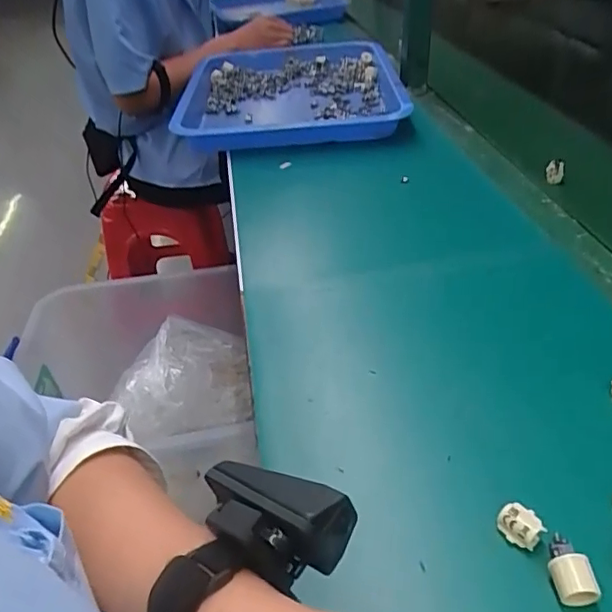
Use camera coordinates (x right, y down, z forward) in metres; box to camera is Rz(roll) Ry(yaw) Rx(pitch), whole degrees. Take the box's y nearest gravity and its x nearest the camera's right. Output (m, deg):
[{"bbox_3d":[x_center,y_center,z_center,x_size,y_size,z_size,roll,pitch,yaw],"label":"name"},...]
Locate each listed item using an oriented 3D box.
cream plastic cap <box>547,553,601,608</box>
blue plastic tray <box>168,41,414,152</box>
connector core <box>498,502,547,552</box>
[{"bbox_3d":[0.136,0.140,0.287,0.019,0.017,0.021,-3,39,-2],"label":"cream plastic cap"},{"bbox_3d":[-0.020,-0.374,0.961,0.340,0.055,0.476,0,39,2],"label":"blue plastic tray"},{"bbox_3d":[0.120,0.123,0.317,0.023,0.013,0.016,28,48,32],"label":"connector core"}]

